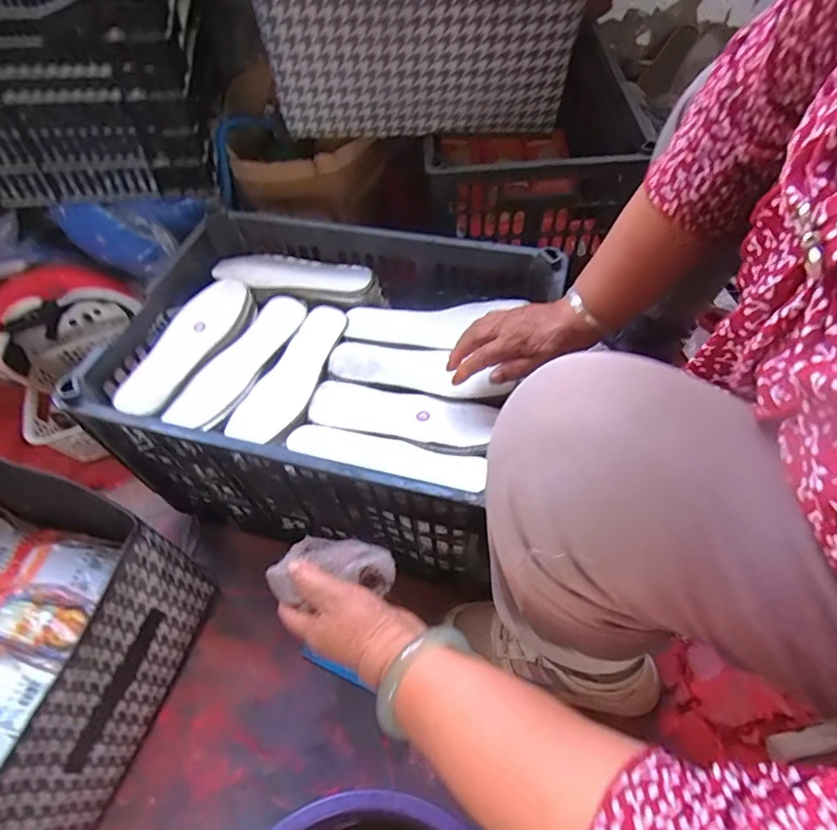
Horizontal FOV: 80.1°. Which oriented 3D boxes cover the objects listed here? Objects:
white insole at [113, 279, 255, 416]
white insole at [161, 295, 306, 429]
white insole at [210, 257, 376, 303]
[{"bbox_3d":[-0.282,-0.090,0.608,0.073,0.018,0.213,29,59,4],"label":"white insole"},{"bbox_3d":[-0.214,-0.070,0.606,0.068,0.009,0.218,20,58,19],"label":"white insole"},{"bbox_3d":[-0.171,-0.191,0.680,0.218,0.016,0.074,11,55,13],"label":"white insole"}]

